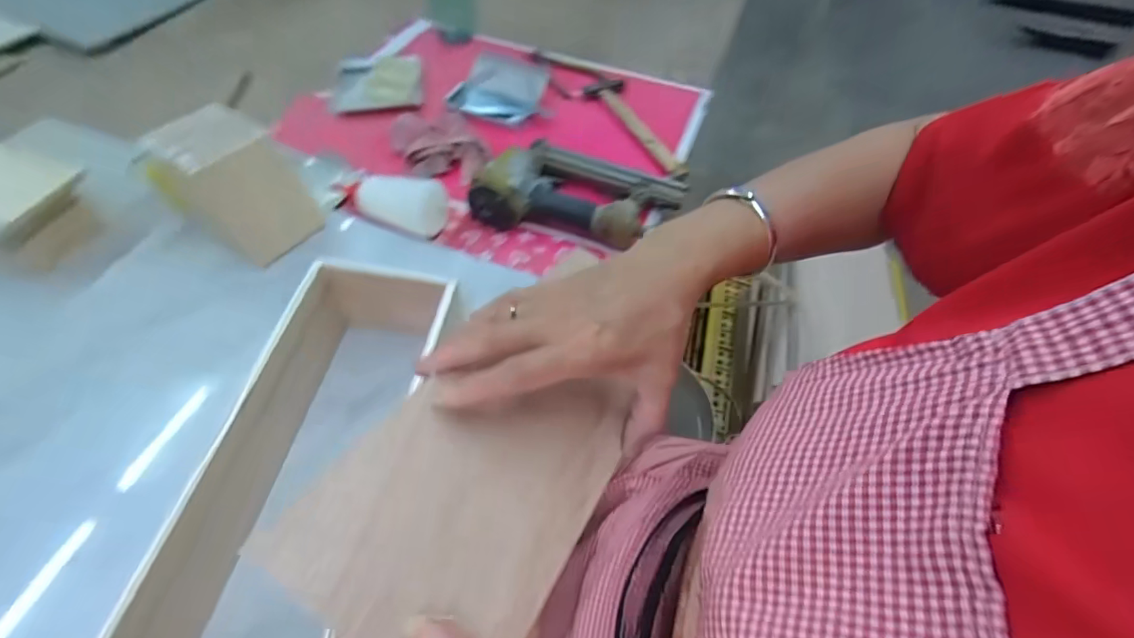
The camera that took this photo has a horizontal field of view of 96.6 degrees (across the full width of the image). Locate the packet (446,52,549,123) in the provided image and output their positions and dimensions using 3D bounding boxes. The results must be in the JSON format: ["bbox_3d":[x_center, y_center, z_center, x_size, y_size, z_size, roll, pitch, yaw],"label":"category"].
[{"bbox_3d":[-0.104,-0.357,0.777,0.133,0.034,0.132,11,53,3],"label":"packet"}]

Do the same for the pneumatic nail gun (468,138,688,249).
[{"bbox_3d":[0.019,-0.152,0.616,0.228,0.060,0.156,19,54,9],"label":"pneumatic nail gun"}]

